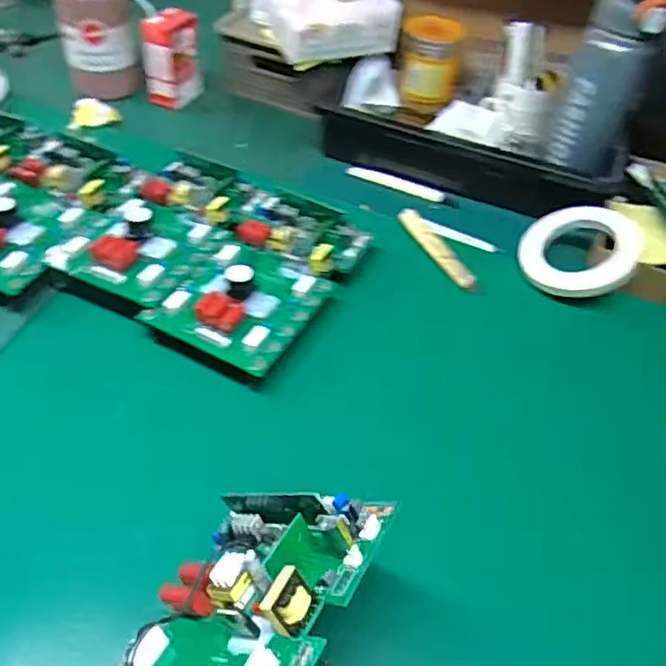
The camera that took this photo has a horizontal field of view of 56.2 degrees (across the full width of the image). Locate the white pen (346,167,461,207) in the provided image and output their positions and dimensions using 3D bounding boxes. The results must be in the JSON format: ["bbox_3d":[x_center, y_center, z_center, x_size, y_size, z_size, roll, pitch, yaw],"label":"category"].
[{"bbox_3d":[0.086,-0.185,0.771,0.143,0.009,0.015,19,48,12],"label":"white pen"}]

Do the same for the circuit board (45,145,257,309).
[{"bbox_3d":[-0.166,-0.127,0.620,0.128,0.037,0.229,18,47,11],"label":"circuit board"}]

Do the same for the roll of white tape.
[{"bbox_3d":[0.256,-0.089,0.660,0.113,0.017,0.115,-12,60,21],"label":"roll of white tape"}]

